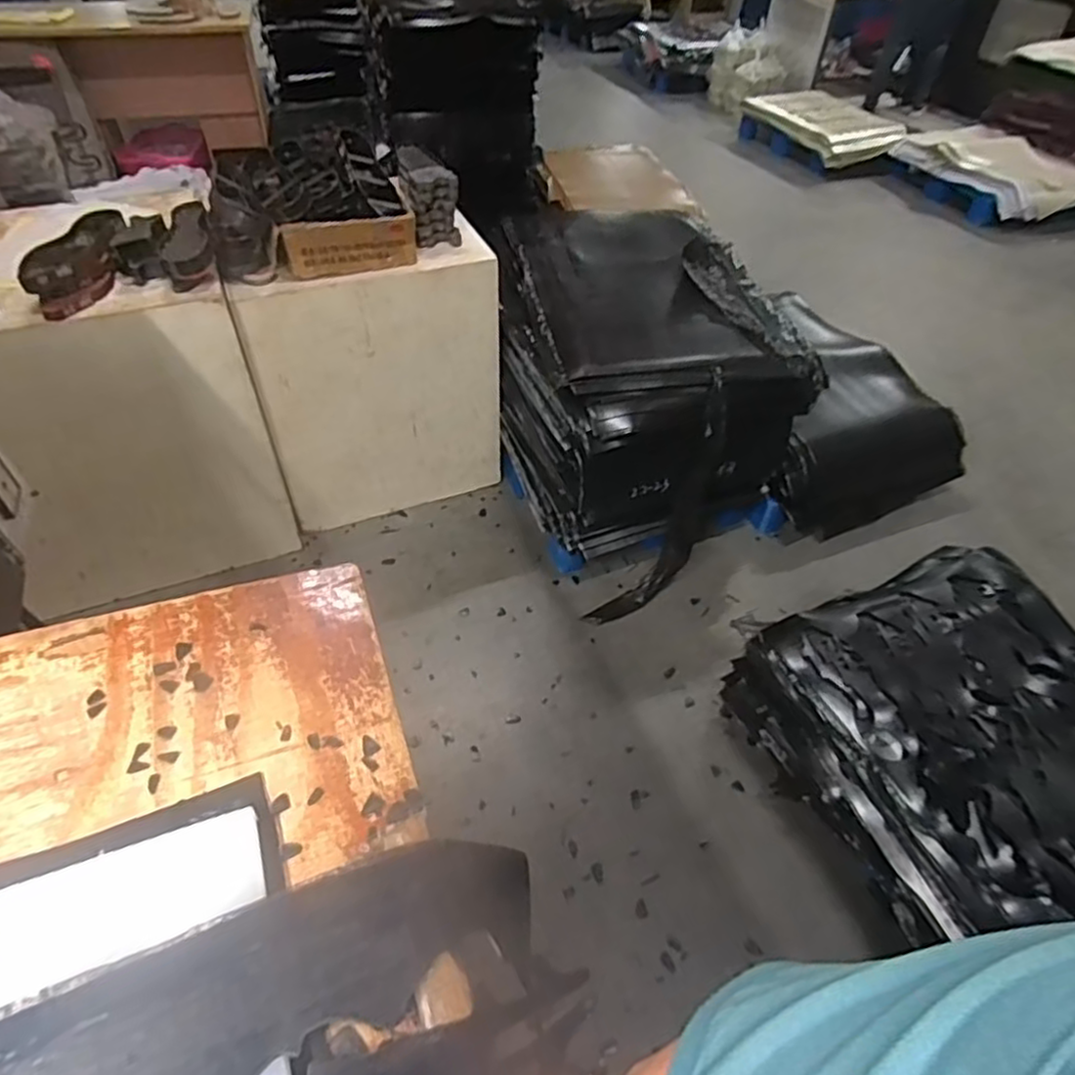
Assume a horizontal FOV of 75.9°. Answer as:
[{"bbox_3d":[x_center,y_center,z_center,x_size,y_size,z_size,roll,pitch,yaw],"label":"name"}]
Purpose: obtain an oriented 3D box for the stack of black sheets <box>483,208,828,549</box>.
[{"bbox_3d":[0.230,-0.494,1.908,0.667,0.469,0.910,-11,47,-10],"label":"stack of black sheets"}]

